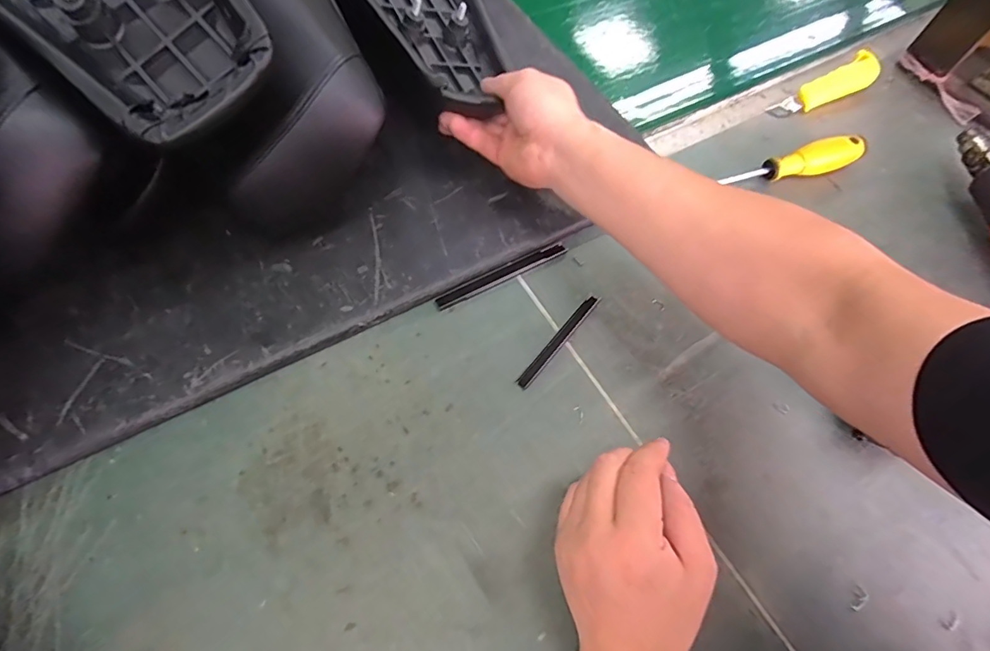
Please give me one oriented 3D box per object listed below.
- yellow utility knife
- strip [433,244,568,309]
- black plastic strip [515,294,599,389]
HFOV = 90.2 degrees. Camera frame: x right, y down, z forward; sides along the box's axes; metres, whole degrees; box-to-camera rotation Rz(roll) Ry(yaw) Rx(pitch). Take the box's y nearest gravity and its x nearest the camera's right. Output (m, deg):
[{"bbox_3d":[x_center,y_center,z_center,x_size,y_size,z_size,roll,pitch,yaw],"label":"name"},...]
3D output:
[{"bbox_3d":[0.414,-0.292,0.609,0.174,0.024,0.043,-30,68,-18],"label":"yellow utility knife"},{"bbox_3d":[0.008,-0.048,0.460,0.136,0.010,0.011,-27,67,-16],"label":"strip"},{"bbox_3d":[0.056,0.012,0.434,0.011,0.004,0.111,36,66,14],"label":"black plastic strip"}]

